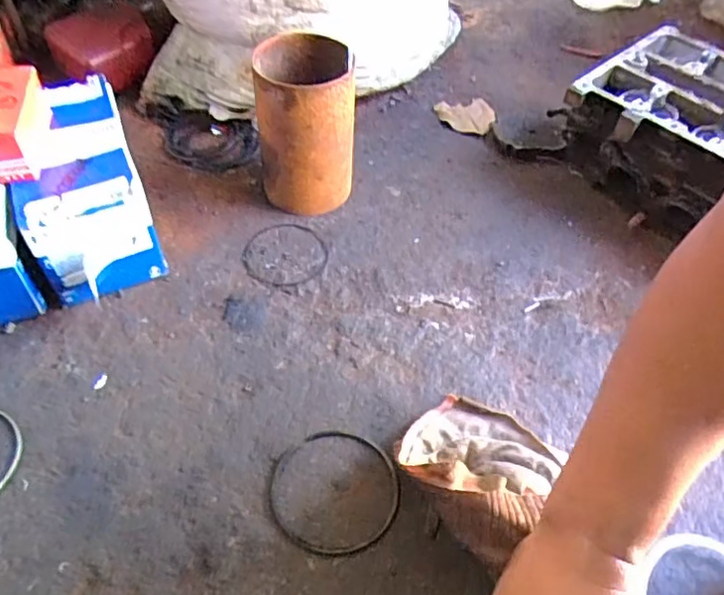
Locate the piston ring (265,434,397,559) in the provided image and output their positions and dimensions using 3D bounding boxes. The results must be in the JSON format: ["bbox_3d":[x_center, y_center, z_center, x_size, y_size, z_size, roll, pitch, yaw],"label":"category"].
[{"bbox_3d":[-0.021,0.150,0.468,0.100,0.004,0.097,2,51,-2],"label":"piston ring"}]

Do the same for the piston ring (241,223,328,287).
[{"bbox_3d":[-0.082,-0.046,0.629,0.089,0.004,0.086,2,51,-2],"label":"piston ring"}]

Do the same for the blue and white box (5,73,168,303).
[{"bbox_3d":[-0.275,-0.107,0.596,0.104,0.111,0.219,-18,54,-18],"label":"blue and white box"}]

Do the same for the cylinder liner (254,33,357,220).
[{"bbox_3d":[-0.060,-0.179,0.634,0.094,0.159,0.100,-6,51,-9],"label":"cylinder liner"}]

